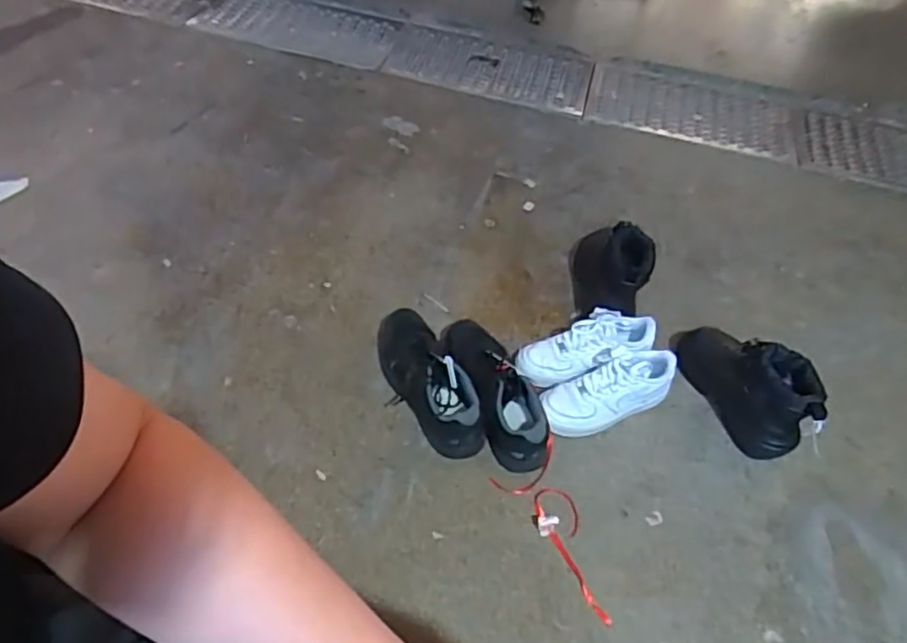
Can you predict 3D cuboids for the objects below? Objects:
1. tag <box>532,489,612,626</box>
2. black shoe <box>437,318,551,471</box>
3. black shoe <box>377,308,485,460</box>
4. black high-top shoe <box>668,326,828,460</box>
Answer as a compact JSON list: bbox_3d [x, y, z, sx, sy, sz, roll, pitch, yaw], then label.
[{"bbox_3d":[0.174,0.356,0.987,0.070,0.020,0.208,-6,51,-12],"label":"tag"},{"bbox_3d":[0.062,0.107,1.088,0.105,0.100,0.308,-17,55,-19],"label":"black shoe"},{"bbox_3d":[-0.051,0.096,1.115,0.107,0.110,0.298,-18,54,-21],"label":"black shoe"},{"bbox_3d":[0.505,0.096,1.122,0.088,0.171,0.284,-22,56,-23],"label":"black high-top shoe"}]

